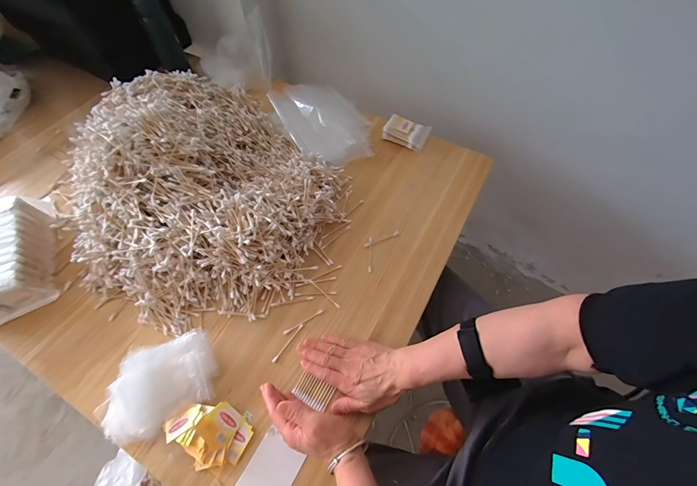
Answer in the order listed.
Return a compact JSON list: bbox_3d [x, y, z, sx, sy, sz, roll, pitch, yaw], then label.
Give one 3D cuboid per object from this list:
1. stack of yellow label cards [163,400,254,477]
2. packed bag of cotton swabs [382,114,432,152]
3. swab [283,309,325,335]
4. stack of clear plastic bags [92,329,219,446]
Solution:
[{"bbox_3d":[-0.183,0.248,0.415,0.099,0.022,0.074,33,66,18],"label":"stack of yellow label cards"},{"bbox_3d":[0.119,-0.227,0.651,0.091,0.039,0.048,28,64,16],"label":"packed bag of cotton swabs"},{"bbox_3d":[-0.070,0.123,0.497,0.071,0.004,0.006,-27,63,-14],"label":"swab"},{"bbox_3d":[-0.268,0.194,0.438,0.154,0.042,0.119,-16,61,-9],"label":"stack of clear plastic bags"}]

